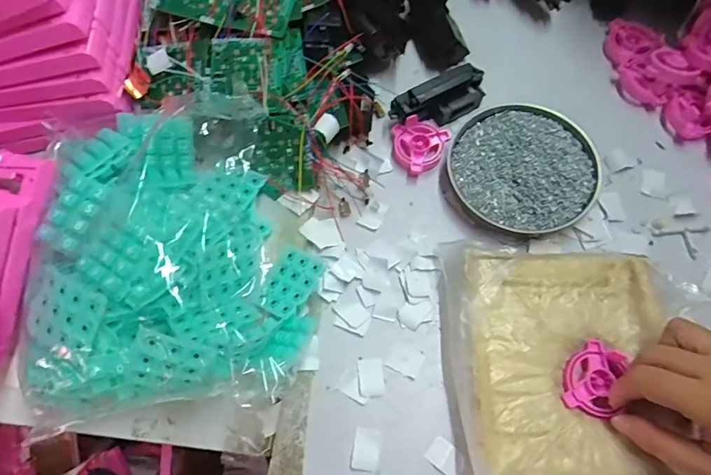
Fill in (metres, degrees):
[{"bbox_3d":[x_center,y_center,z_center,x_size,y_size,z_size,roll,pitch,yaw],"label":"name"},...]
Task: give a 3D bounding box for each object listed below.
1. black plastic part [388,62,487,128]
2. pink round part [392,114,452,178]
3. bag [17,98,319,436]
[{"bbox_3d":[0.084,-0.140,0.454,0.100,0.032,0.038,-24,69,-7],"label":"black plastic part"},{"bbox_3d":[0.063,-0.089,0.444,0.053,0.023,0.055,-1,68,2],"label":"pink round part"},{"bbox_3d":[-0.138,0.002,0.376,0.208,0.095,0.291,-5,68,1],"label":"bag"}]

